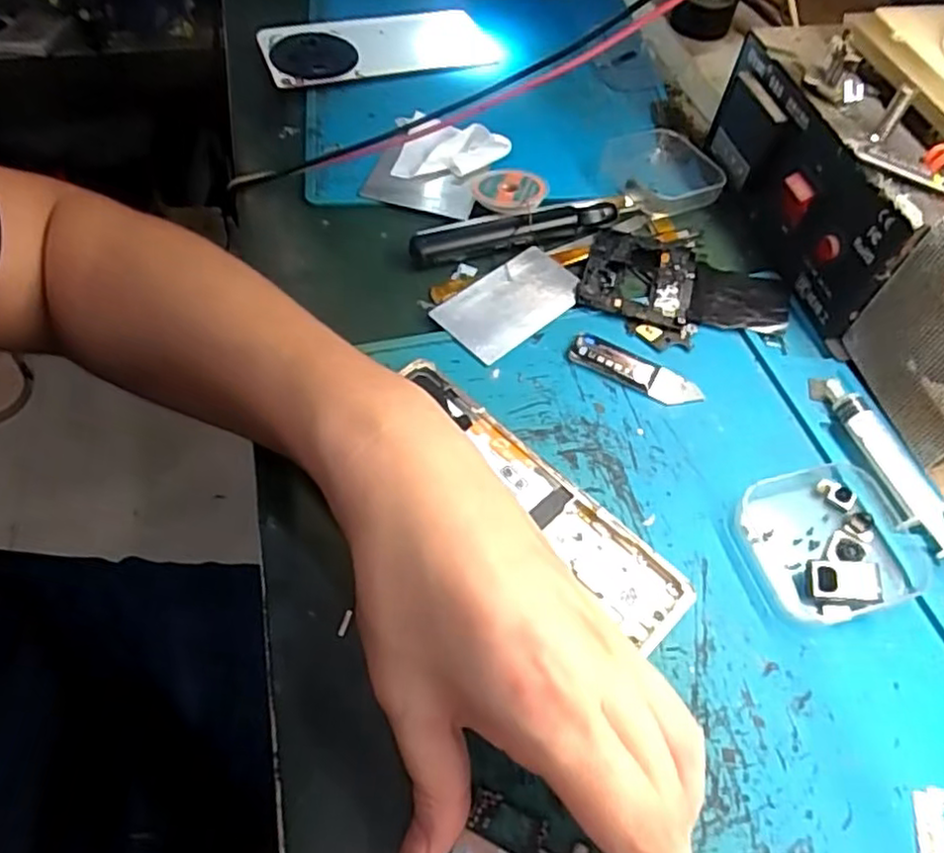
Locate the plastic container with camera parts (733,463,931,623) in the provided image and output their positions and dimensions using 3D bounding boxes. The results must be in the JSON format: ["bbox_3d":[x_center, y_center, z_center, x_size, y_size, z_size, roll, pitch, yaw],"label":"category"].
[{"bbox_3d":[0.154,0.048,0.294,0.071,0.014,0.061,-12,58,-11],"label":"plastic container with camera parts"}]

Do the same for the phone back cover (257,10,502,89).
[{"bbox_3d":[-0.062,-0.275,0.500,0.168,0.011,0.077,-14,58,-13],"label":"phone back cover"}]

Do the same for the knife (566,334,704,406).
[{"bbox_3d":[0.082,-0.028,0.346,0.067,0.006,0.020,26,59,14],"label":"knife"}]

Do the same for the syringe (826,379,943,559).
[{"bbox_3d":[0.187,0.017,0.314,0.019,0.014,0.091,-17,59,-14],"label":"syringe"}]

